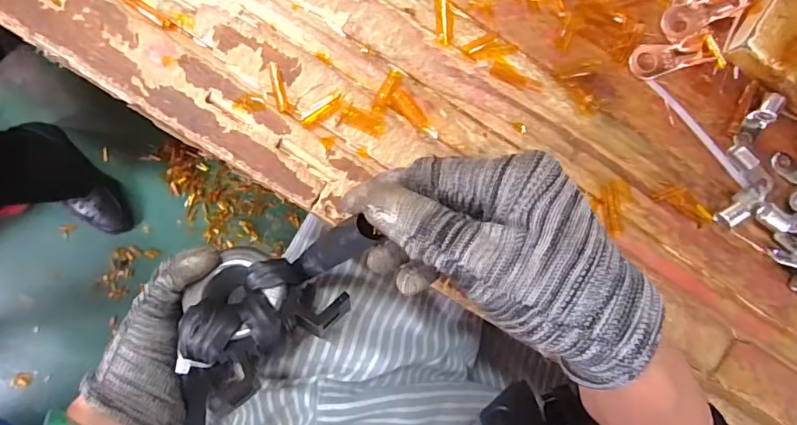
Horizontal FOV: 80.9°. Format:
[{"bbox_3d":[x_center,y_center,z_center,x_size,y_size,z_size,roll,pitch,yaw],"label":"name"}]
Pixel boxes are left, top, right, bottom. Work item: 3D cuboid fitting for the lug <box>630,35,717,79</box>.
[{"bbox_3d":[0.146,-0.085,0.251,0.041,0.006,0.018,-15,89,-6],"label":"lug"}]

